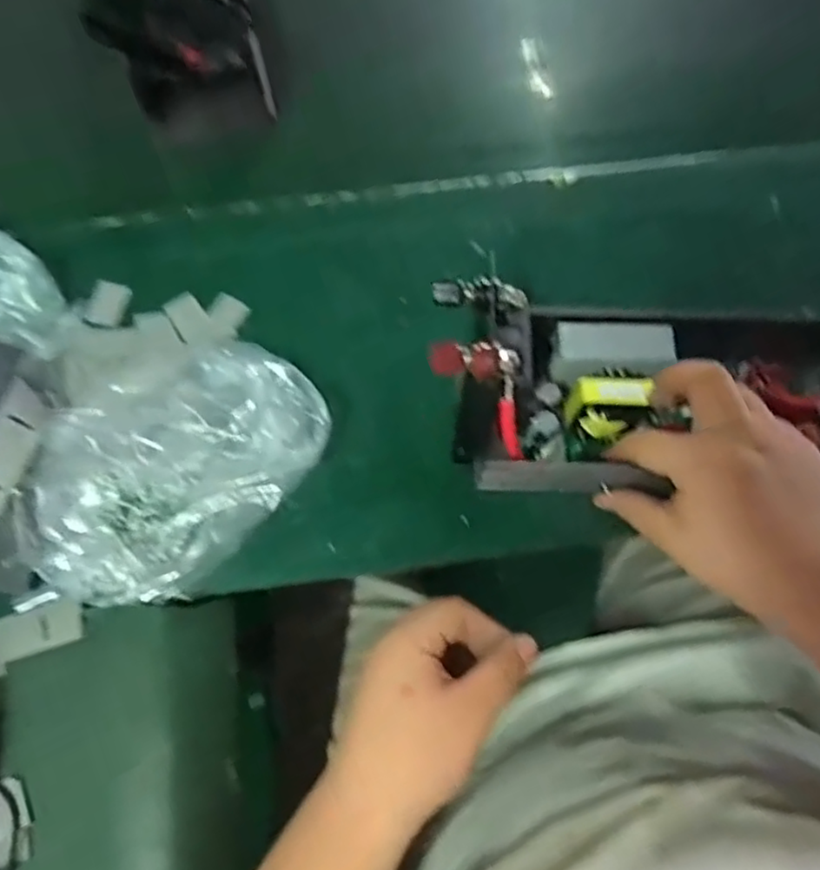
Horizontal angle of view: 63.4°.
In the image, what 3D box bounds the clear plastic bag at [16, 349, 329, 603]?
[{"bbox_3d":[-0.150,0.017,0.410,0.132,0.053,0.188,42,74,14],"label":"clear plastic bag"}]

